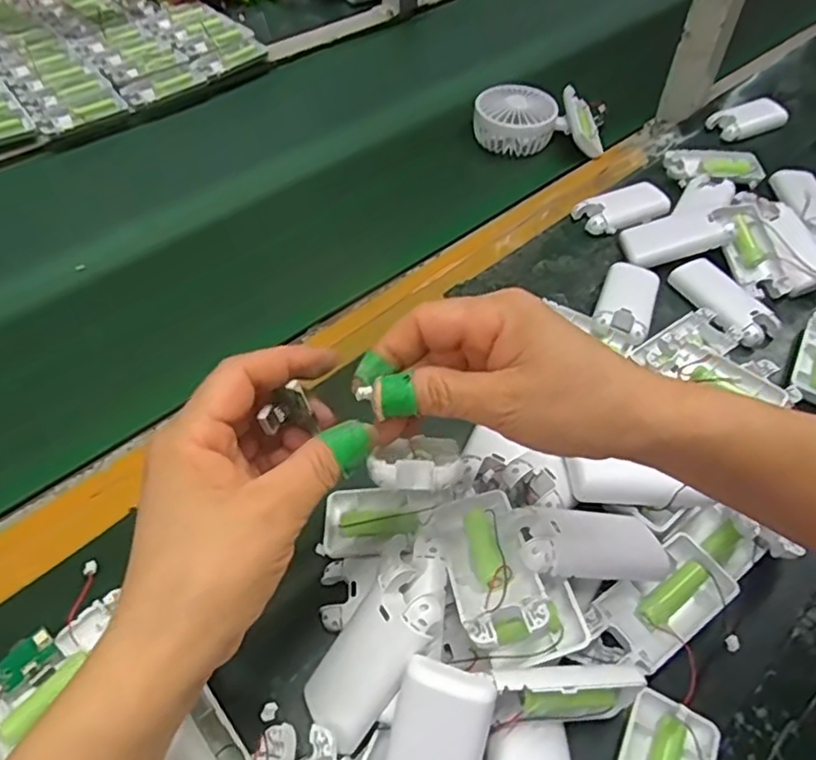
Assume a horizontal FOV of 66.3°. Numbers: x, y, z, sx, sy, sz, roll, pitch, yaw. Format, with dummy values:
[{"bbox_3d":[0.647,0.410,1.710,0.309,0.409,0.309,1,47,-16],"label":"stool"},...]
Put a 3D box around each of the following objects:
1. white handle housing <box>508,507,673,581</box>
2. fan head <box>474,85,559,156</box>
[{"bbox_3d":[0.102,0.091,0.350,0.092,0.017,0.039,11,53,-20],"label":"white handle housing"},{"bbox_3d":[0.119,-0.289,0.695,0.088,0.041,0.074,9,52,5],"label":"fan head"}]

